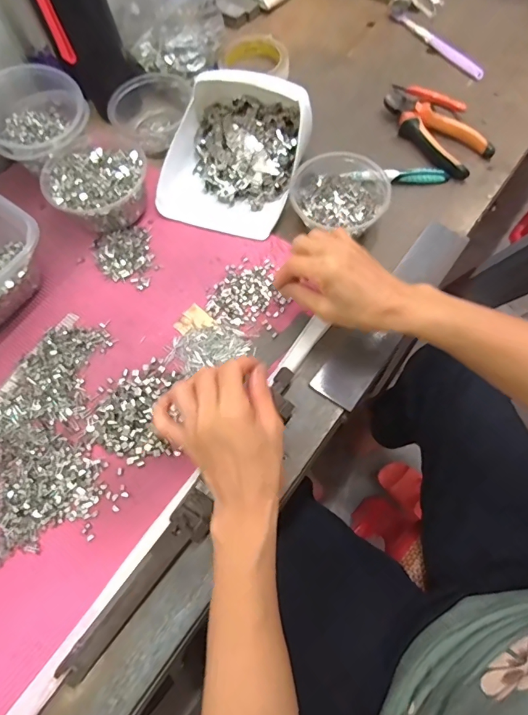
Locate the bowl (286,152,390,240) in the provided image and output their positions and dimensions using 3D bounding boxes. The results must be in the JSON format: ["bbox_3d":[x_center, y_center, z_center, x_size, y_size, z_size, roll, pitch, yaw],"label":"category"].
[{"bbox_3d":[0.086,-0.188,0.490,0.105,0.049,0.104,-1,69,2],"label":"bowl"}]

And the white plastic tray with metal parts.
[{"bbox_3d":[-0.037,-0.239,0.504,0.159,0.054,0.182,16,88,12],"label":"white plastic tray with metal parts"}]

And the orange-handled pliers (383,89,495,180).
[{"bbox_3d":[0.214,-0.292,0.548,0.068,0.023,0.155,-36,72,-11],"label":"orange-handled pliers"}]

